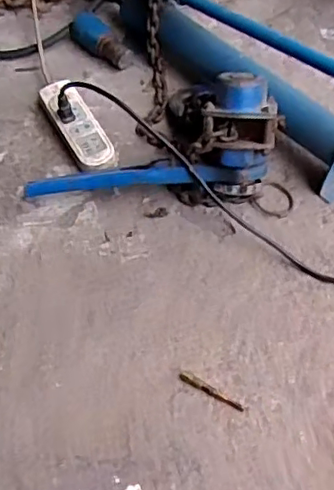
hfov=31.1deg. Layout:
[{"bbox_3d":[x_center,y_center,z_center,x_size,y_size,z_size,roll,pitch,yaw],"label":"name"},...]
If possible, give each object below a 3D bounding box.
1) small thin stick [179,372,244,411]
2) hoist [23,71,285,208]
[{"bbox_3d":[0.051,0.168,0.688,0.079,0.005,0.011,26,60,14],"label":"small thin stick"},{"bbox_3d":[-0.016,-0.147,0.794,0.335,0.167,0.144,-1,57,-2],"label":"hoist"}]

